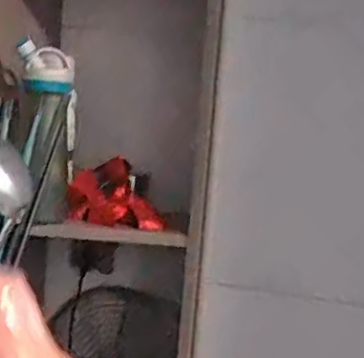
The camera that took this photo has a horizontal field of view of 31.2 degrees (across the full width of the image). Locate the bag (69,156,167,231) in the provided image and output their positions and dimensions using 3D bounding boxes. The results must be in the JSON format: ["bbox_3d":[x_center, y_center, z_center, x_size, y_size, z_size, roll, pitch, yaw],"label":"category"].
[{"bbox_3d":[-0.109,0.020,1.050,0.139,0.091,0.156,3,6,-14],"label":"bag"}]

